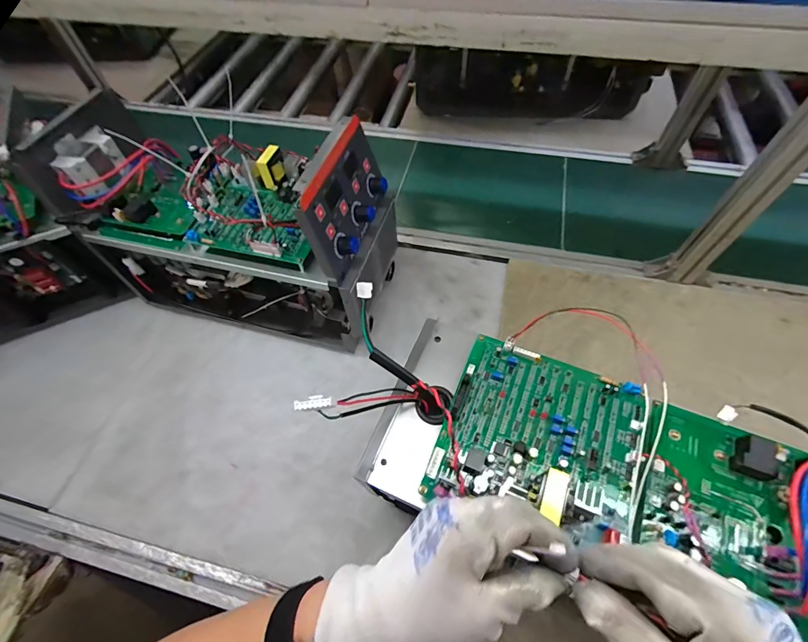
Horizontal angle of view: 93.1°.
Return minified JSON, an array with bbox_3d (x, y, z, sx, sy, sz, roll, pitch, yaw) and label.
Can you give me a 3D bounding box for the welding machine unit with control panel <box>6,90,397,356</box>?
[{"bbox_3d":[-0.286,-0.154,0.618,0.519,0.309,0.220,13,60,10],"label":"welding machine unit with control panel"}]

